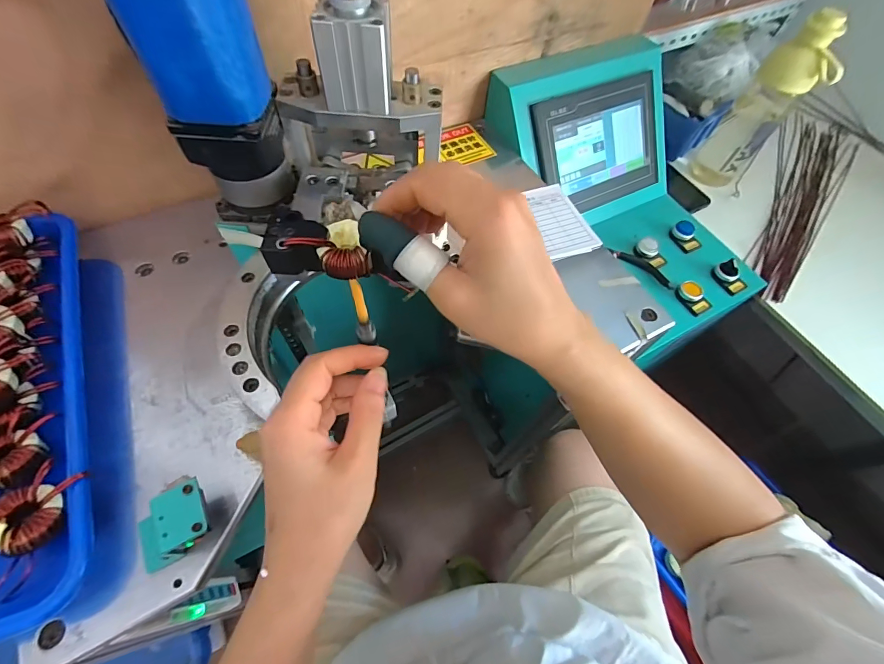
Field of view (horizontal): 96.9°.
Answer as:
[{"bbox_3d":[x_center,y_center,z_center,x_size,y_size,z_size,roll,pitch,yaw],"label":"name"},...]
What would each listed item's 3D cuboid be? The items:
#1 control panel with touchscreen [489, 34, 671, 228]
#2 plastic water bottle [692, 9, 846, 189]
[{"bbox_3d":[0.197,-0.260,0.538,0.258,0.151,0.163,-23,65,-15],"label":"control panel with touchscreen"},{"bbox_3d":[0.466,-0.322,0.572,0.090,0.227,0.067,35,65,15],"label":"plastic water bottle"}]

